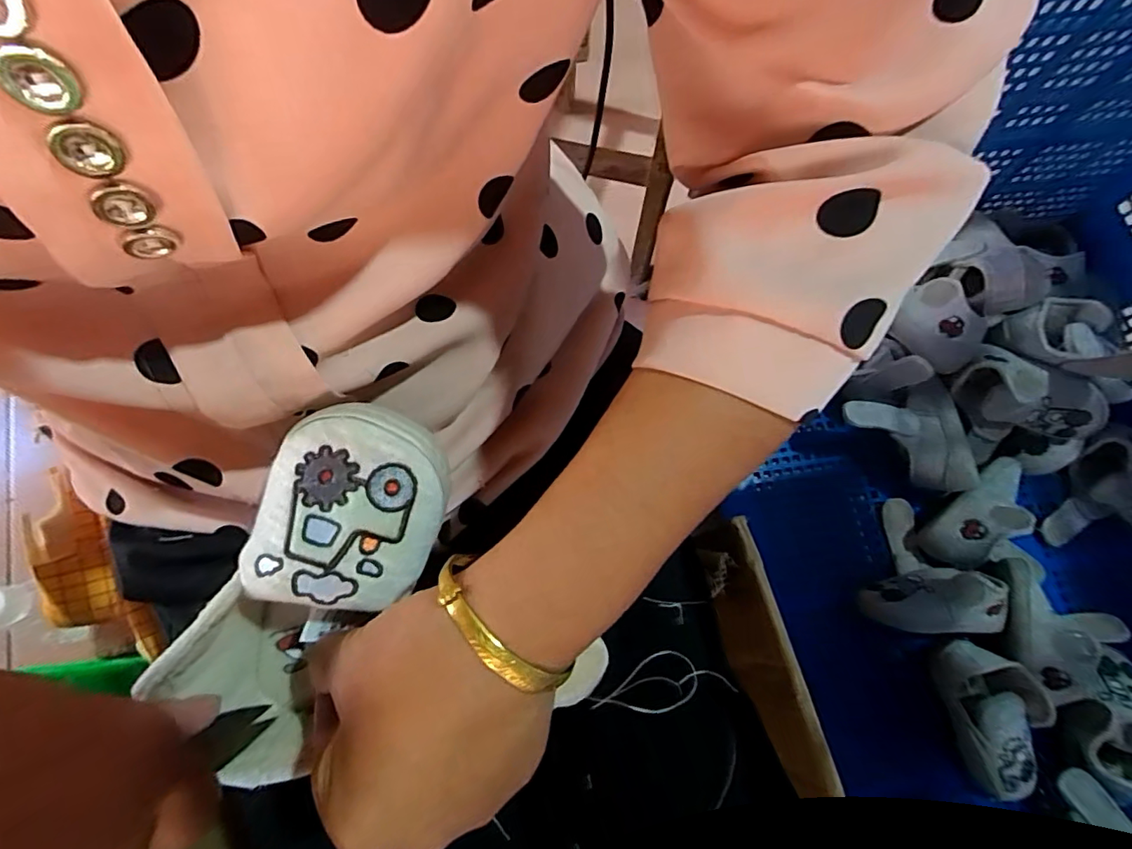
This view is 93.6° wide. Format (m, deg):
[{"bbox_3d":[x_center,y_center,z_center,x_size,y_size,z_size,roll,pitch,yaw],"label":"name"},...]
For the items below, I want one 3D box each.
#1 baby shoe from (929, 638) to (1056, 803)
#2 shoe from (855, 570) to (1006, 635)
[{"bbox_3d":[0.446,0.311,0.560,0.087,0.058,0.147,8,72,3],"label":"baby shoe"},{"bbox_3d":[0.397,0.191,0.572,0.137,0.048,0.063,-7,72,11],"label":"shoe"}]

